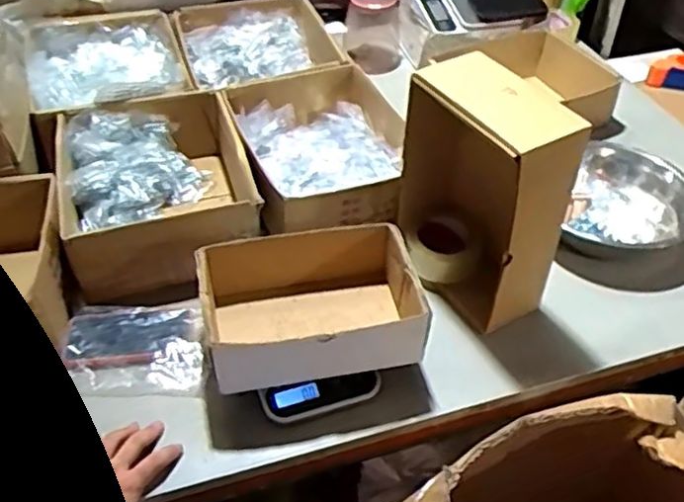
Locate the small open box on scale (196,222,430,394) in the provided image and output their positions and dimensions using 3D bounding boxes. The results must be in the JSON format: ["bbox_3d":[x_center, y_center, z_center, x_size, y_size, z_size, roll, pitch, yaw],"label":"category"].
[{"bbox_3d":[-0.039,0.069,0.855,0.253,0.094,0.183,-8,44,-9],"label":"small open box on scale"}]

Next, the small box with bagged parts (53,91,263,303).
[{"bbox_3d":[-0.291,-0.097,1.065,0.276,0.126,0.335,-10,45,-12],"label":"small box with bagged parts"}]

